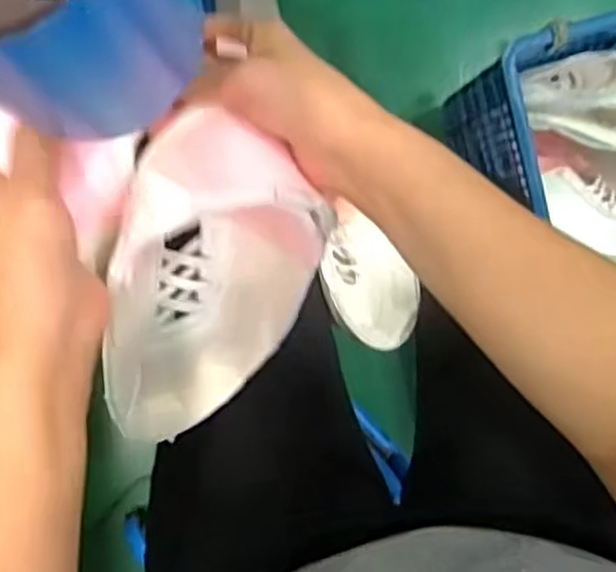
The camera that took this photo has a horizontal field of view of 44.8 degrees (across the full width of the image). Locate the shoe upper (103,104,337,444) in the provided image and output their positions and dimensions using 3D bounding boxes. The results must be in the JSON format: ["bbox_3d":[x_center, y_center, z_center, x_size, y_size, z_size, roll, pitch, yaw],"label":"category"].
[{"bbox_3d":[-0.051,0.011,0.448,0.093,0.137,0.221,18,126,6],"label":"shoe upper"}]

